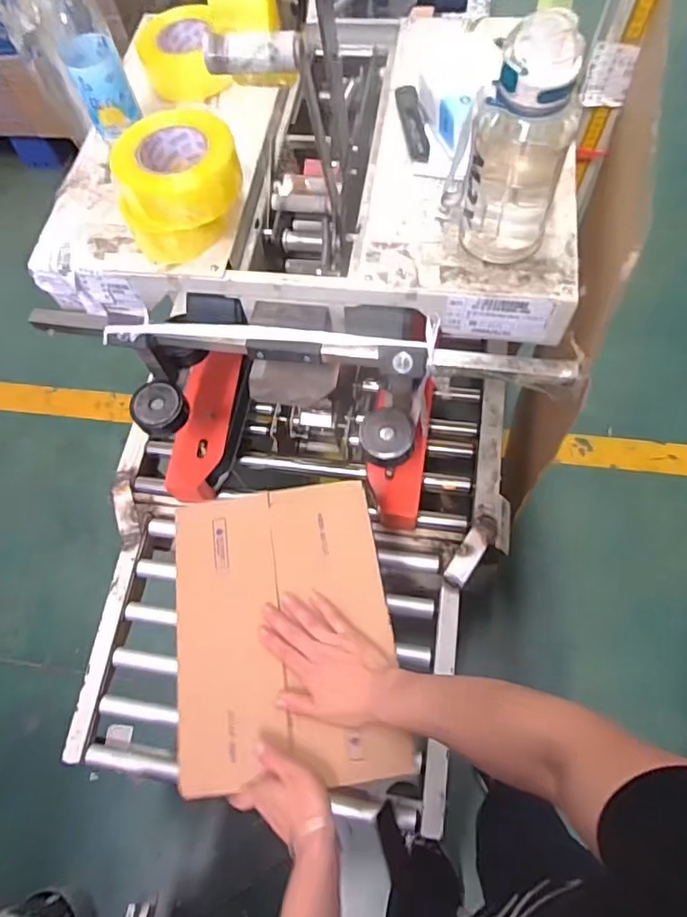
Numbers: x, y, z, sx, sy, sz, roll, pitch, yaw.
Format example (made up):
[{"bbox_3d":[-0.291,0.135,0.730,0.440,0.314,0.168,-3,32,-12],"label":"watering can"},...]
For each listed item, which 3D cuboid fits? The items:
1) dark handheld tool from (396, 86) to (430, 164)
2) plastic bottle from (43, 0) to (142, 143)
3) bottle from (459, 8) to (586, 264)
[{"bbox_3d":[0.093,-0.449,0.741,0.026,0.014,0.151,-7,65,-1],"label":"dark handheld tool"},{"bbox_3d":[-0.304,-0.490,0.655,0.061,0.193,0.064,-24,66,-8],"label":"plastic bottle"},{"bbox_3d":[0.184,-0.315,0.569,0.088,0.243,0.102,21,68,12],"label":"bottle"}]

